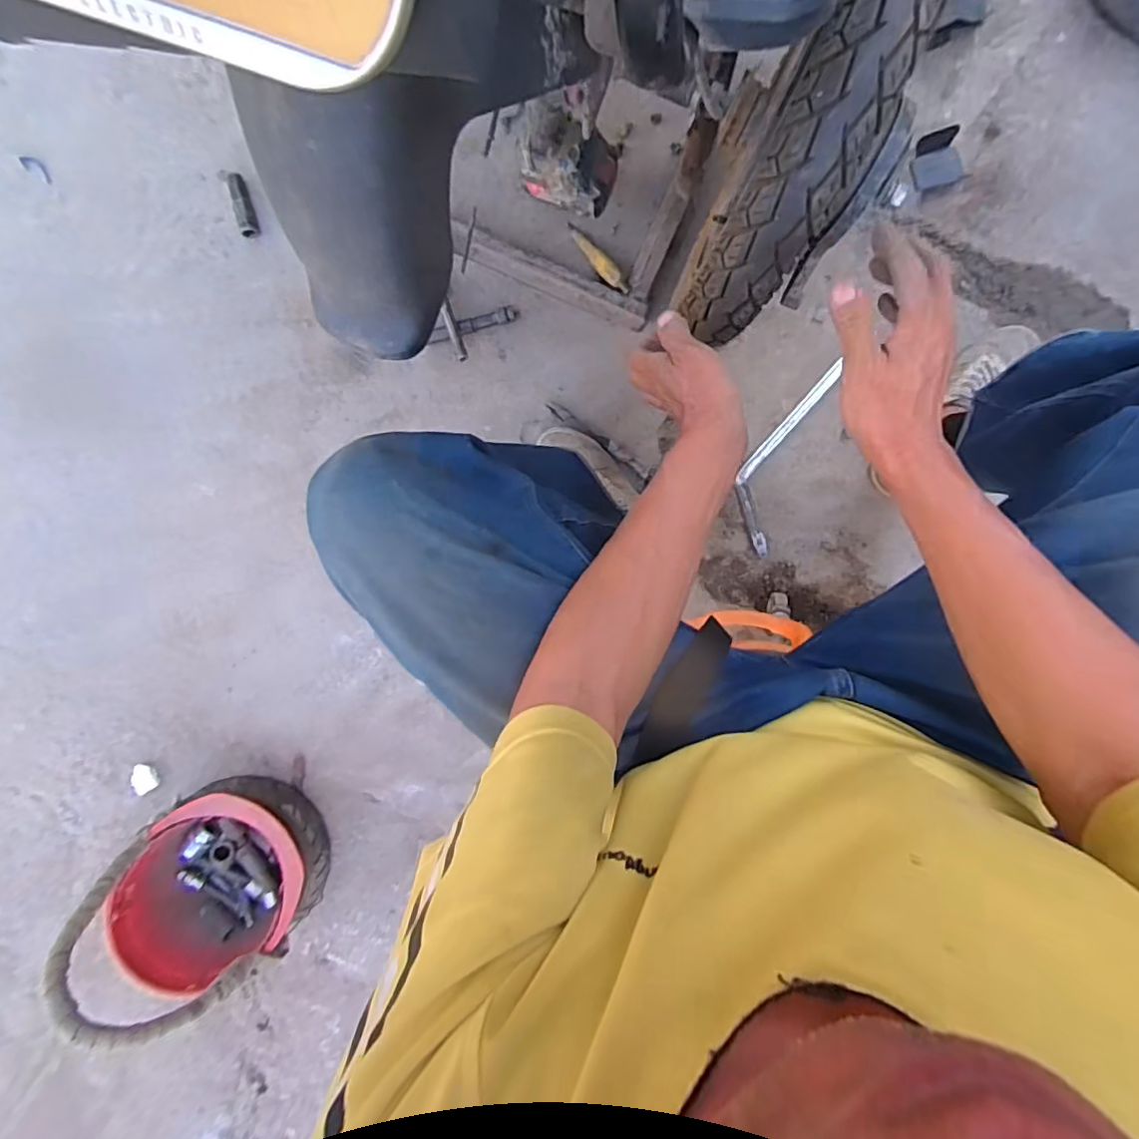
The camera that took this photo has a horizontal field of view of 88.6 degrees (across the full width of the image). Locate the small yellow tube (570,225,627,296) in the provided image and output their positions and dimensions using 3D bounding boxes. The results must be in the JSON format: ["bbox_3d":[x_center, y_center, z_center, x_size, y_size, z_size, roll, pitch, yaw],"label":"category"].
[{"bbox_3d":[0.038,-0.421,0.791,0.024,0.013,0.127,-38,80,5],"label":"small yellow tube"}]

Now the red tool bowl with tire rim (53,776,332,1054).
[{"bbox_3d":[-0.477,0.436,0.730,0.277,0.300,0.228,-41,93,6],"label":"red tool bowl with tire rim"}]

